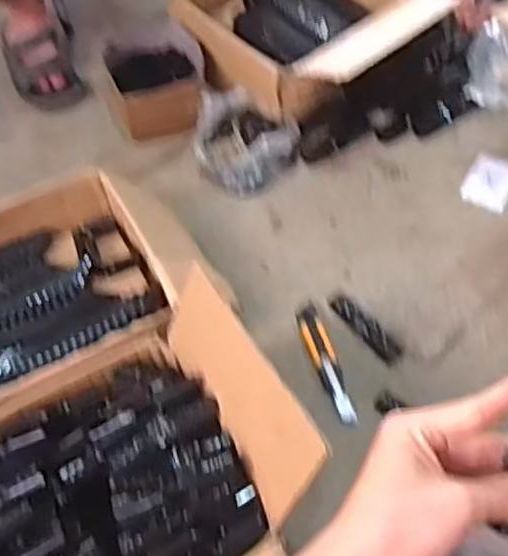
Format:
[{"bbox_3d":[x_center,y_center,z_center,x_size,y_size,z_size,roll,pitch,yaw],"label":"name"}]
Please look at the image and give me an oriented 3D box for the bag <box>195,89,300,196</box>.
[{"bbox_3d":[-0.020,-0.229,1.257,0.164,0.066,0.179,-25,57,-13],"label":"bag"}]

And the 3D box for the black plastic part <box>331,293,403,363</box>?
[{"bbox_3d":[0.157,0.070,1.065,0.035,0.013,0.133,-33,60,-18],"label":"black plastic part"}]

